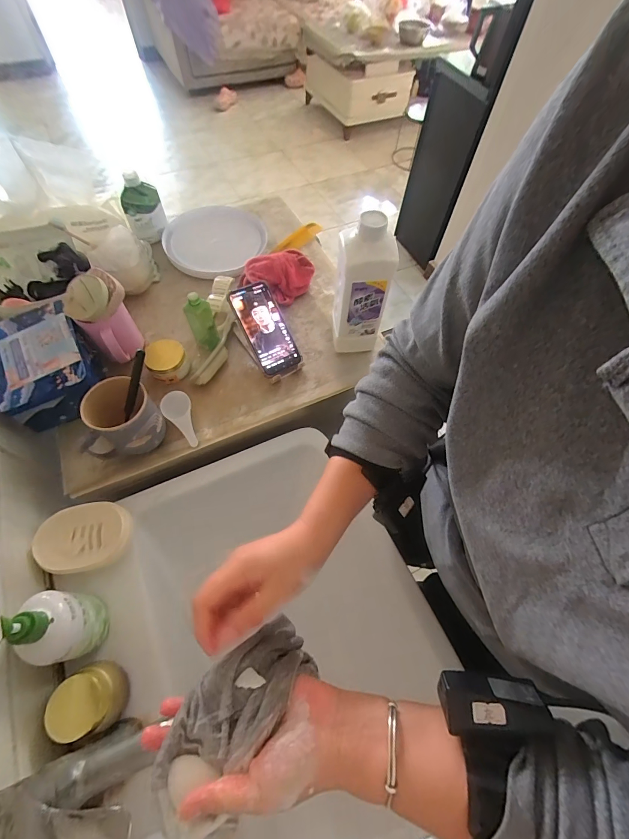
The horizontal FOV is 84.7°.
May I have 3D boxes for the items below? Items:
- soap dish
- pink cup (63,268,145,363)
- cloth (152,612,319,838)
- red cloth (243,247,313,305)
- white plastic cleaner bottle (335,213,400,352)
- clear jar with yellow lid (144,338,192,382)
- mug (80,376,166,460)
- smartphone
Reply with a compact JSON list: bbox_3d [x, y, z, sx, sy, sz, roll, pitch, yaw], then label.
[{"bbox_3d":[-0.323,0.167,0.491,0.119,0.028,0.089,-6,62,-5],"label":"soap dish"},{"bbox_3d":[-0.343,-0.168,0.572,0.084,0.133,0.088,1,61,-2],"label":"pink cup"},{"bbox_3d":[-0.061,0.237,0.292,0.073,0.049,0.150,38,45,17],"label":"cloth"},{"bbox_3d":[-0.072,-0.297,0.712,0.137,0.057,0.105,-38,69,-20],"label":"red cloth"},{"bbox_3d":[0.074,-0.211,0.571,0.077,0.242,0.071,-7,62,-6],"label":"white plastic cleaner bottle"},{"bbox_3d":[-0.255,-0.102,0.600,0.065,0.043,0.065,1,61,-2],"label":"clear jar with yellow lid"},{"bbox_3d":[-0.284,0.003,0.517,0.099,0.109,0.092,-13,63,-9],"label":"mug"},{"bbox_3d":[-0.086,-0.161,0.614,0.075,0.016,0.157,-28,96,-16],"label":"smartphone"}]

